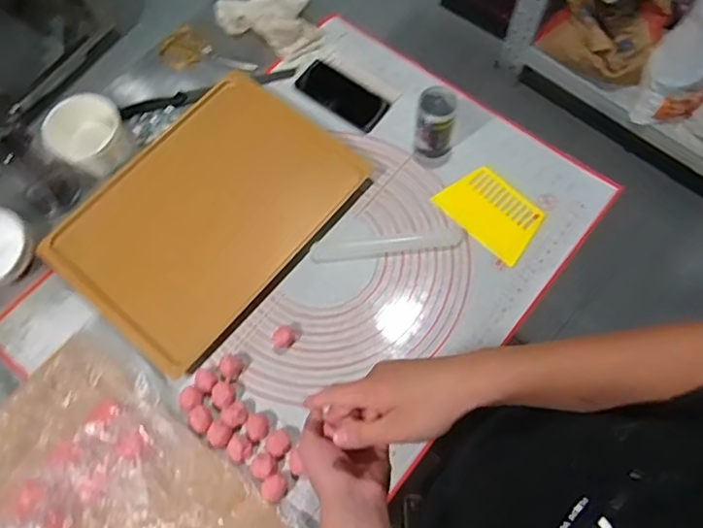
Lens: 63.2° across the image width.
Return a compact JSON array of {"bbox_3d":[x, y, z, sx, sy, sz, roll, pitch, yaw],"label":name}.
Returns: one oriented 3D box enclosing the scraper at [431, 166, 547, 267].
[{"bbox_3d":[0.219,-0.083,0.884,0.150,0.008,0.108,43,71,12],"label":"scraper"}]

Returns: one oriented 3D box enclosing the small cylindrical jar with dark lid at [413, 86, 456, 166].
[{"bbox_3d":[0.130,-0.208,0.885,0.062,0.111,0.070,10,68,5],"label":"small cylindrical jar with dark lid"}]

